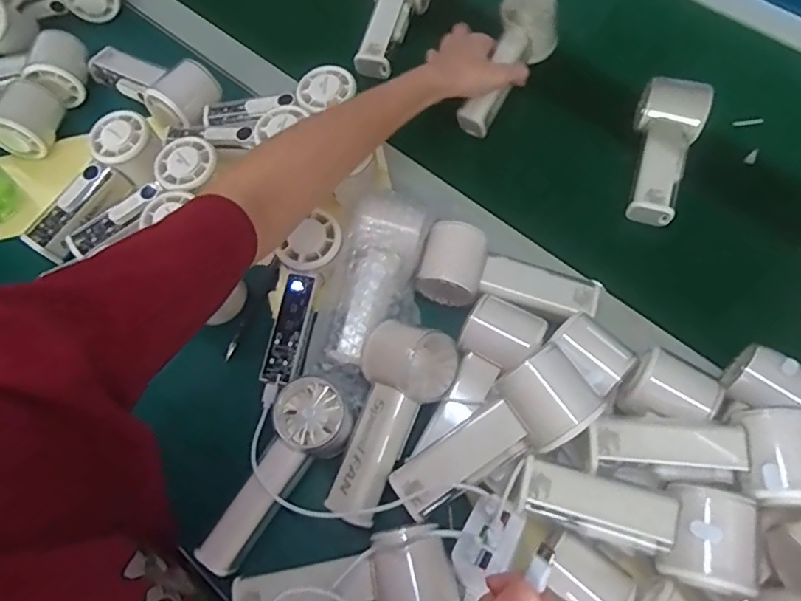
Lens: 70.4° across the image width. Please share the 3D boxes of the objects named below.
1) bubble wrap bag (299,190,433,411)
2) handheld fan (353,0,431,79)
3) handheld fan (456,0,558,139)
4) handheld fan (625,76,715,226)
[{"bbox_3d":[-0.022,-0.008,0.475,0.077,0.046,0.179,18,80,8],"label":"bubble wrap bag"},{"bbox_3d":[-0.013,-0.319,0.645,0.061,0.043,0.150,19,79,8],"label":"handheld fan"},{"bbox_3d":[0.108,-0.243,0.585,0.058,0.045,0.151,31,94,14],"label":"handheld fan"},{"bbox_3d":[0.250,-0.146,0.543,0.061,0.044,0.141,19,66,9],"label":"handheld fan"}]

